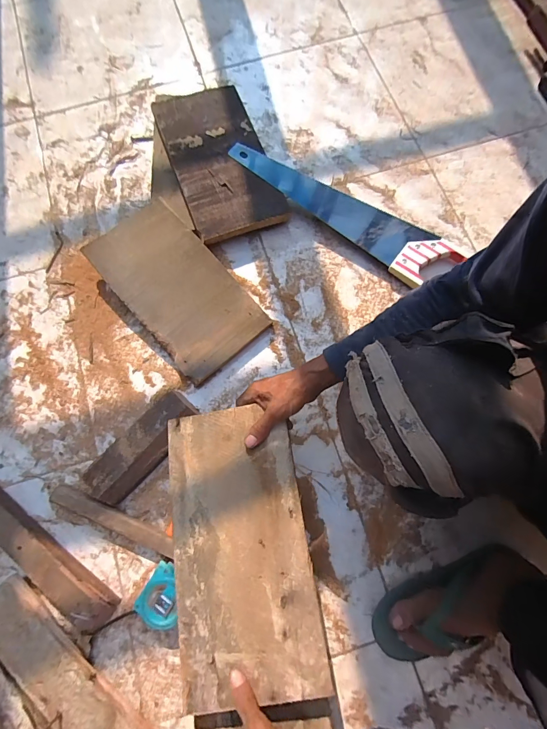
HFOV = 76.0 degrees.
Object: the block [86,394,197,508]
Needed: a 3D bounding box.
[{"bbox_3d":[-0.216,0.139,0.587,0.070,0.052,0.205,42,79,12],"label":"block"}]

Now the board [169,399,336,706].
[{"bbox_3d":[-0.043,0.223,0.444,0.171,0.025,0.332,-10,74,-1],"label":"board"}]

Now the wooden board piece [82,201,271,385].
[{"bbox_3d":[-0.178,-0.146,0.649,0.181,0.010,0.333,-41,84,-10],"label":"wooden board piece"}]

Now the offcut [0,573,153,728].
[{"bbox_3d":[-0.298,0.464,0.505,0.343,0.035,0.092,39,79,11],"label":"offcut"}]

